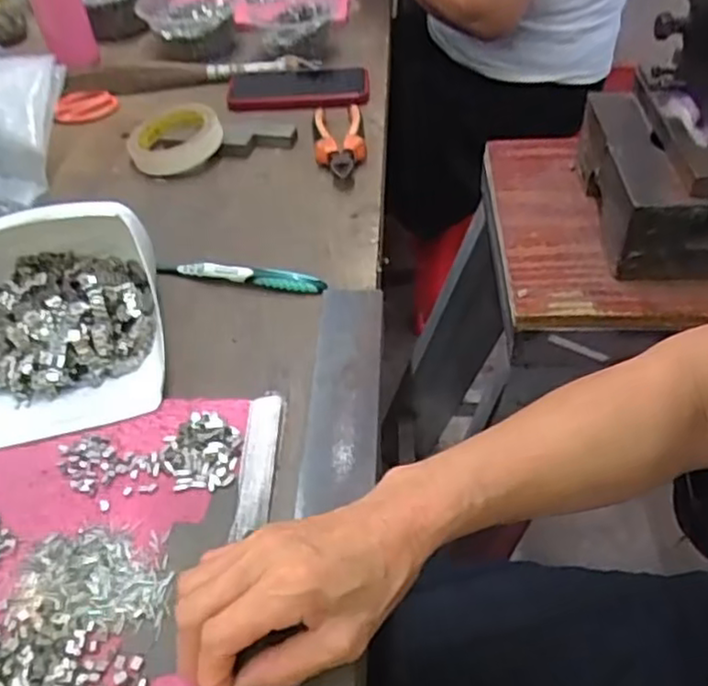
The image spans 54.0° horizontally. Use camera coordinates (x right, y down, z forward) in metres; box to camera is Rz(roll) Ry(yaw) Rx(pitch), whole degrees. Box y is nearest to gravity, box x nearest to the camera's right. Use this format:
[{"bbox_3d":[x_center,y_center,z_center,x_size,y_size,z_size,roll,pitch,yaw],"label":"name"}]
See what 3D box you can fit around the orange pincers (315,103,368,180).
[{"bbox_3d":[-0.015,-0.214,0.730,0.050,0.027,0.125,-4,45,0],"label":"orange pincers"}]

